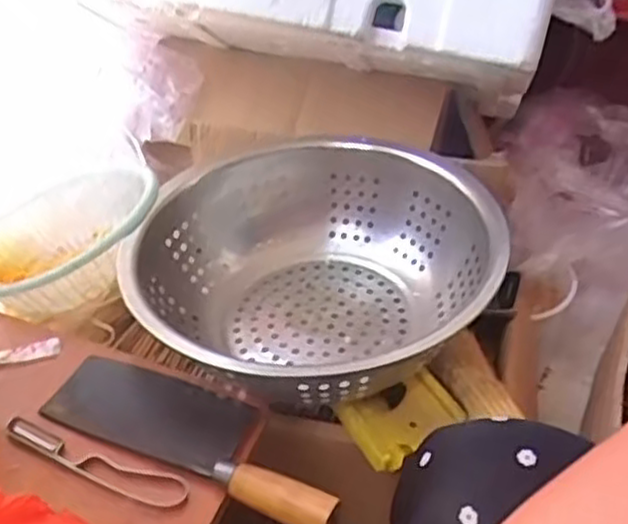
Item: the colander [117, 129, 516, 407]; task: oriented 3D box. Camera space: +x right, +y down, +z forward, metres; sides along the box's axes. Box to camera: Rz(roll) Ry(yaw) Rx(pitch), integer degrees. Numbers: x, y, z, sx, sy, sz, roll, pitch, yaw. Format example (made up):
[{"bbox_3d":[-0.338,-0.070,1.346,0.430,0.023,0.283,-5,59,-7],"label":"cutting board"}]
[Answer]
[{"bbox_3d":[-0.004,0.014,0.753,0.347,0.141,0.358,11,37,11],"label":"colander"}]

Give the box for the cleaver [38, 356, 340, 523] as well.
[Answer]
[{"bbox_3d":[-0.096,0.137,0.618,0.267,0.035,0.089,18,39,20],"label":"cleaver"}]

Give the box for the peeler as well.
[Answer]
[{"bbox_3d":[-0.177,0.158,0.593,0.166,0.007,0.029,14,38,16],"label":"peeler"}]

